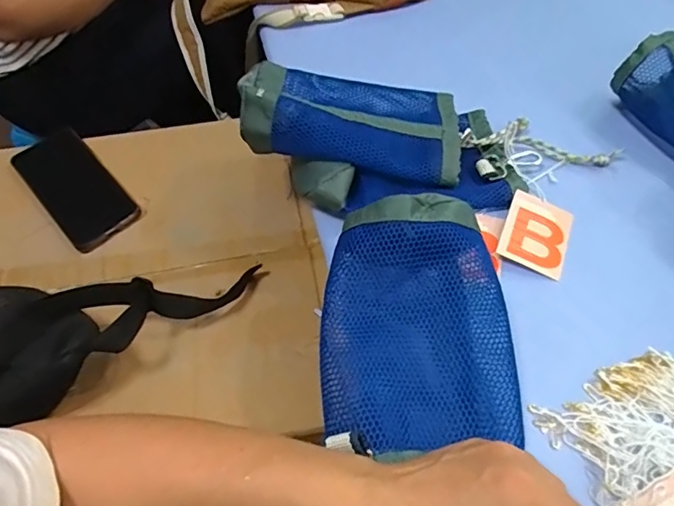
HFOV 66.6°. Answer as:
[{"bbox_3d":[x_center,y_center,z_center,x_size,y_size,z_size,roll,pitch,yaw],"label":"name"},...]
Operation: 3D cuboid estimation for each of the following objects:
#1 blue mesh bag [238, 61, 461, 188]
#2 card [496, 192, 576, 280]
[{"bbox_3d":[0.014,-0.125,0.500,0.210,0.058,0.125,10,53,-9],"label":"blue mesh bag"},{"bbox_3d":[0.172,-0.018,0.441,0.055,0.005,0.074,26,59,6],"label":"card"}]

